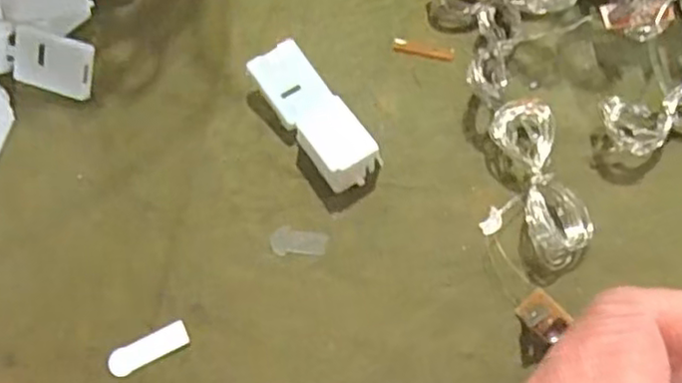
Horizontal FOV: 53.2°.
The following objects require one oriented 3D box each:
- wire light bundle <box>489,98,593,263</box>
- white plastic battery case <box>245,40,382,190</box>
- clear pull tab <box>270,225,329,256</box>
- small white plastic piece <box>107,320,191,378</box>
[{"bbox_3d":[0.062,-0.005,0.210,0.021,0.009,0.053,-13,65,-4],"label":"wire light bundle"},{"bbox_3d":[-0.009,-0.026,0.222,0.020,0.010,0.053,-31,68,-12],"label":"white plastic battery case"},{"bbox_3d":[-0.013,0.016,0.210,0.017,0.004,0.009,10,64,4],"label":"clear pull tab"},{"bbox_3d":[-0.056,0.045,0.196,0.023,0.004,0.008,-26,67,-9],"label":"small white plastic piece"}]

